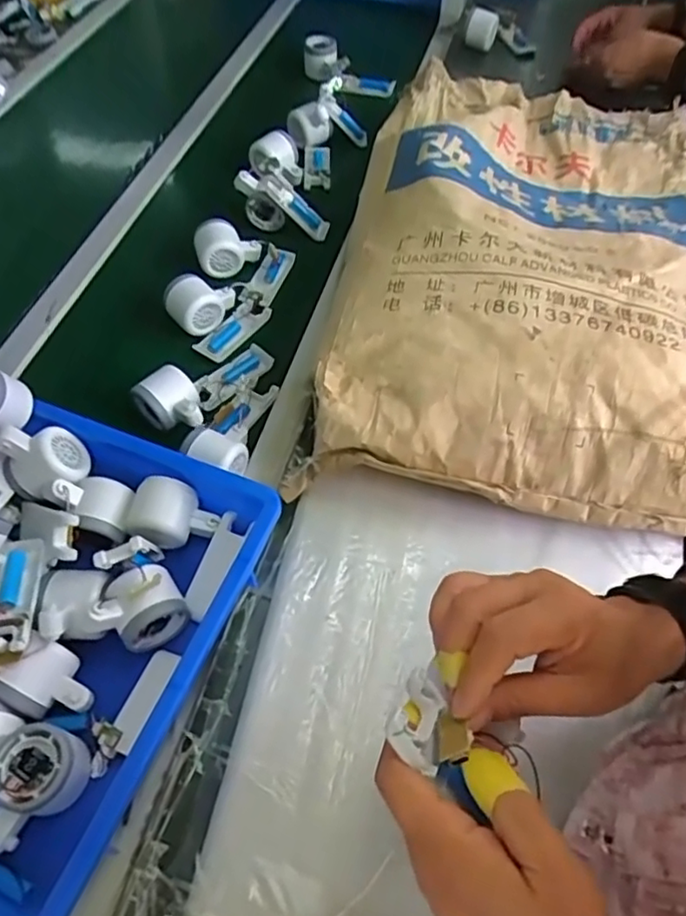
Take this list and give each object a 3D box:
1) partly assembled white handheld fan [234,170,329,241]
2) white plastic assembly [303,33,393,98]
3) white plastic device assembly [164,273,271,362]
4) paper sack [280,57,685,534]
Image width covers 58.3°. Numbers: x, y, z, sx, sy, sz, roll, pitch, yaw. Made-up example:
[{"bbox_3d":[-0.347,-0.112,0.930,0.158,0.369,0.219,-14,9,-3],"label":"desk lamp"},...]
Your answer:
[{"bbox_3d":[-0.087,-0.347,0.857,0.139,0.074,0.027,24,57,-11],"label":"partly assembled white handheld fan"},{"bbox_3d":[0.004,-0.698,1.099,0.189,0.061,0.058,27,61,18],"label":"white plastic assembly"},{"bbox_3d":[-0.164,-0.186,0.754,0.111,0.042,0.102,28,61,19],"label":"white plastic device assembly"},{"bbox_3d":[0.247,-0.266,0.766,0.455,0.126,0.724,9,56,7],"label":"paper sack"}]

